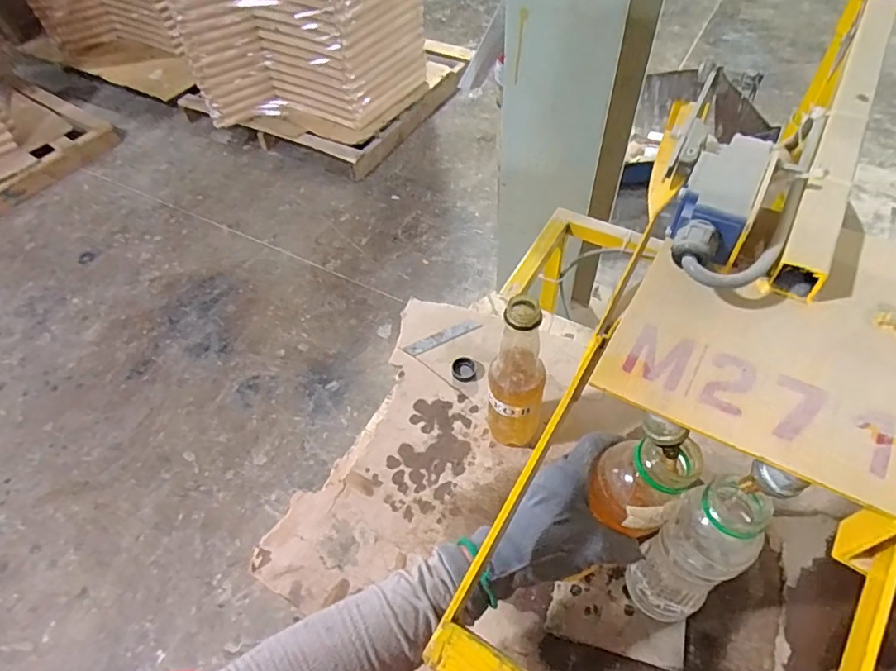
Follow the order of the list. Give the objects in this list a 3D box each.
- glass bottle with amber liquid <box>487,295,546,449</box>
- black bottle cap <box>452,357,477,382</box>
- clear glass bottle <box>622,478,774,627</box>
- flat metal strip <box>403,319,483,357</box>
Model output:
[{"bbox_3d":[0.066,0.048,0.521,0.057,0.213,0.050,9,54,9],"label":"glass bottle with amber liquid"},{"bbox_3d":[0.020,0.040,0.653,0.029,0.008,0.033,-4,53,-1],"label":"black bottle cap"},{"bbox_3d":[0.190,0.175,0.420,0.050,0.197,0.058,-23,56,-14],"label":"clear glass bottle"},{"bbox_3d":[-0.005,0.002,0.692,0.104,0.004,0.019,-24,57,-21],"label":"flat metal strip"}]

